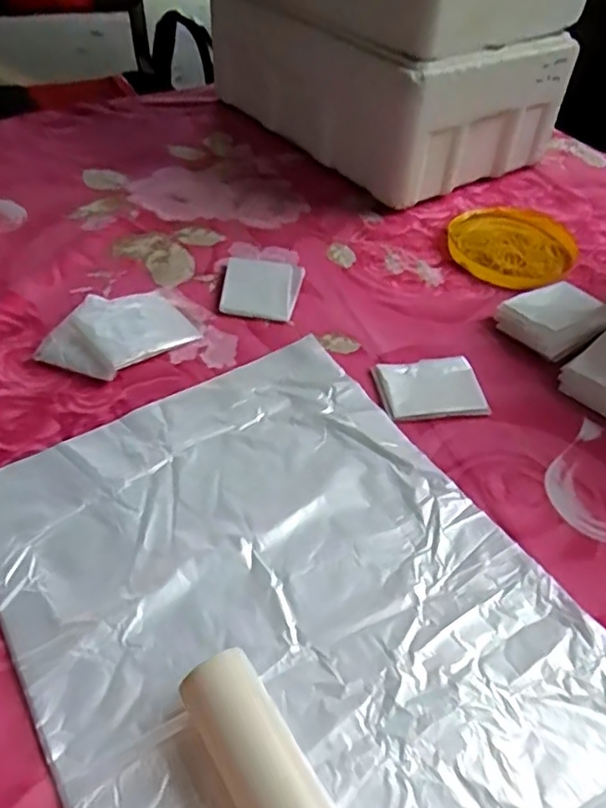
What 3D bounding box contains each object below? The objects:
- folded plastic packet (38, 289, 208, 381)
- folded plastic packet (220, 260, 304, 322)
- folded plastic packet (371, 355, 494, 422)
[{"bbox_3d":[-0.159,-0.063,0.558,0.123,0.033,0.075,-31,55,-30],"label":"folded plastic packet"},{"bbox_3d":[-0.039,-0.112,0.616,0.075,0.008,0.082,4,46,-1],"label":"folded plastic packet"},{"bbox_3d":[0.105,-0.013,0.533,0.084,0.008,0.061,-5,46,-9],"label":"folded plastic packet"}]

